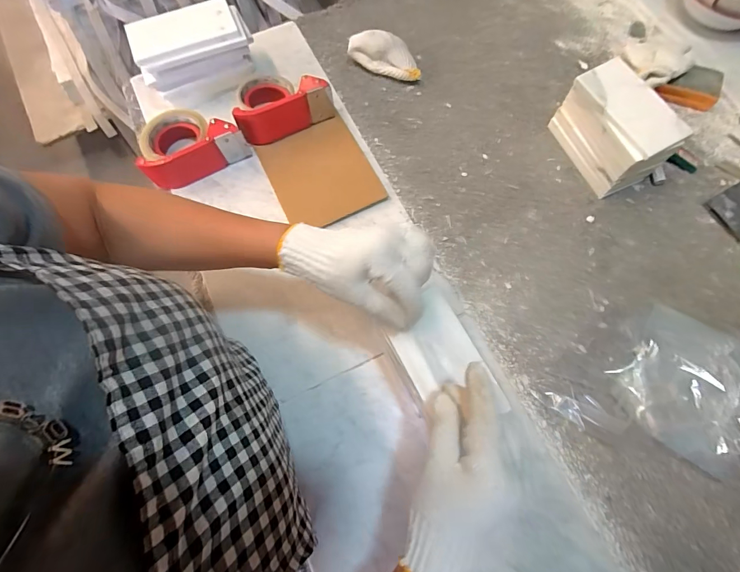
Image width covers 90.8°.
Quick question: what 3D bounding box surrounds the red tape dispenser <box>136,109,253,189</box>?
[{"bbox_3d":[-0.273,-0.216,0.544,0.145,0.059,0.109,-33,75,-11],"label":"red tape dispenser"}]

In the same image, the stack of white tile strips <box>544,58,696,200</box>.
[{"bbox_3d":[0.353,-0.228,0.531,0.084,0.103,0.153,-24,73,-8],"label":"stack of white tile strips"}]

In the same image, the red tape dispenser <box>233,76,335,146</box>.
[{"bbox_3d":[-0.136,-0.288,0.568,0.151,0.067,0.089,-23,73,-8],"label":"red tape dispenser"}]

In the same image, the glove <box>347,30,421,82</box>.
[{"bbox_3d":[0.026,-0.389,0.616,0.132,0.046,0.054,26,73,8],"label":"glove"}]

